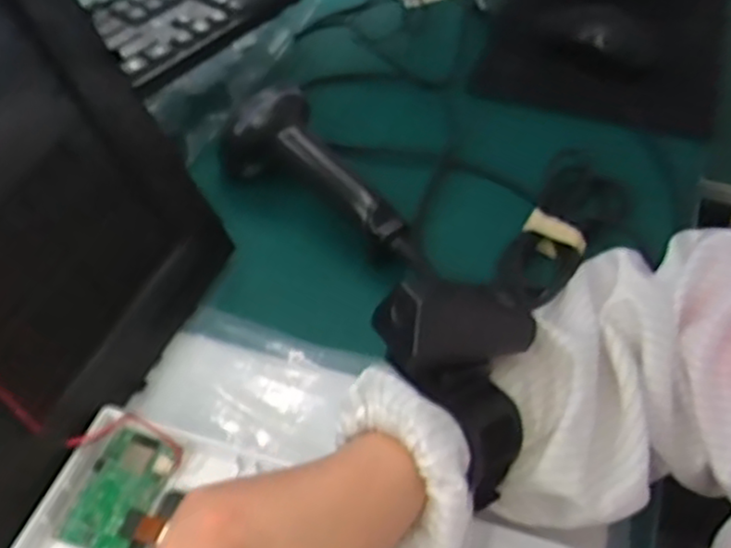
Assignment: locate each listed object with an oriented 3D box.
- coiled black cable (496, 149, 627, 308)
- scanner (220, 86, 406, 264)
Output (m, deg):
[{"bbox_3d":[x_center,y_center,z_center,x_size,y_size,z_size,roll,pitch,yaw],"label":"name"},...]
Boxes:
[{"bbox_3d":[0.134,-0.036,0.498,0.060,0.030,0.129,31,57,27],"label":"coiled black cable"},{"bbox_3d":[-0.027,-0.077,0.498,0.155,0.065,0.065,31,57,27],"label":"scanner"}]

